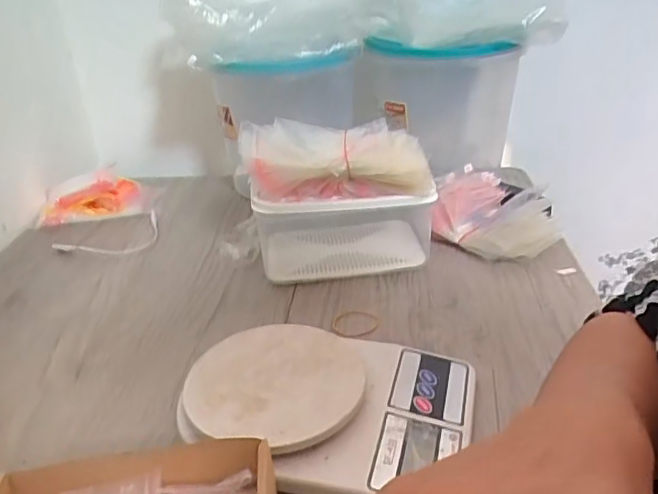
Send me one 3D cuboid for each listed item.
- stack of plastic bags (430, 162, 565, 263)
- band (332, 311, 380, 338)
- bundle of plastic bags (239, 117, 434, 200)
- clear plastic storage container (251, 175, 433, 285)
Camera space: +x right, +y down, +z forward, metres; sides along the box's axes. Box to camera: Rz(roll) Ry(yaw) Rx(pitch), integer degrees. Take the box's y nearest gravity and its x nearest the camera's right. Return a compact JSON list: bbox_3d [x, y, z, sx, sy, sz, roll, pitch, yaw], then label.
[{"bbox_3d":[0.193,-0.041,0.682,0.129,0.056,0.139,-26,36,-35],"label":"stack of plastic bags"},{"bbox_3d":[0.025,0.072,0.561,0.043,0.005,0.039,-10,30,-12],"label":"band"},{"bbox_3d":[0.010,-0.092,0.601,0.191,0.062,0.086,-4,28,-2],"label":"bundle of plastic bags"},{"bbox_3d":[0.019,-0.034,0.653,0.201,0.097,0.120,-6,29,-4],"label":"clear plastic storage container"}]

